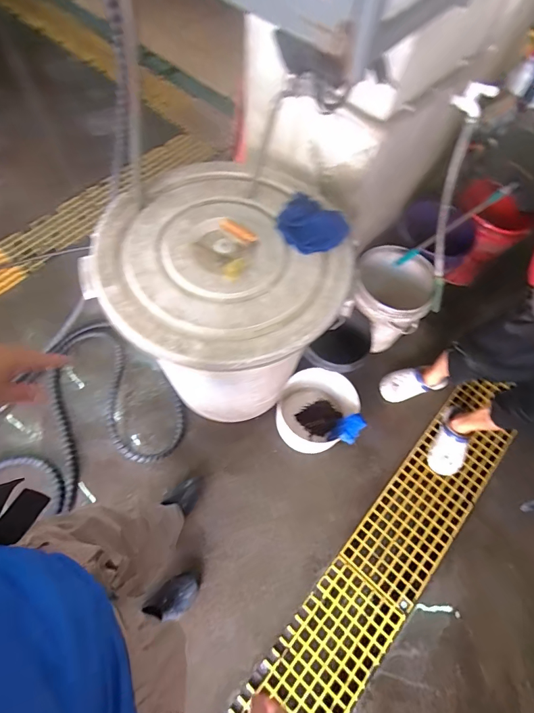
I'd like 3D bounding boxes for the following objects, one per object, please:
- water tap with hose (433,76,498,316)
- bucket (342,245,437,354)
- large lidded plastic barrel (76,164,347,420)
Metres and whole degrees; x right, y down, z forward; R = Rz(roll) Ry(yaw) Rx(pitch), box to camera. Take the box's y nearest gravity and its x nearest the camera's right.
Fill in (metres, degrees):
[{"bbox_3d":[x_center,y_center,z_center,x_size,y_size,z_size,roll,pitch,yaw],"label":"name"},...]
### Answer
[{"bbox_3d":[0.536,-0.407,1.156,0.118,0.721,0.074,-36,51,-17],"label":"water tap with hose"},{"bbox_3d":[0.487,-0.221,1.533,0.289,0.345,0.309,2,64,-3],"label":"bucket"},{"bbox_3d":[-0.102,-0.135,1.247,0.612,0.687,0.669,2,64,-3],"label":"large lidded plastic barrel"}]

